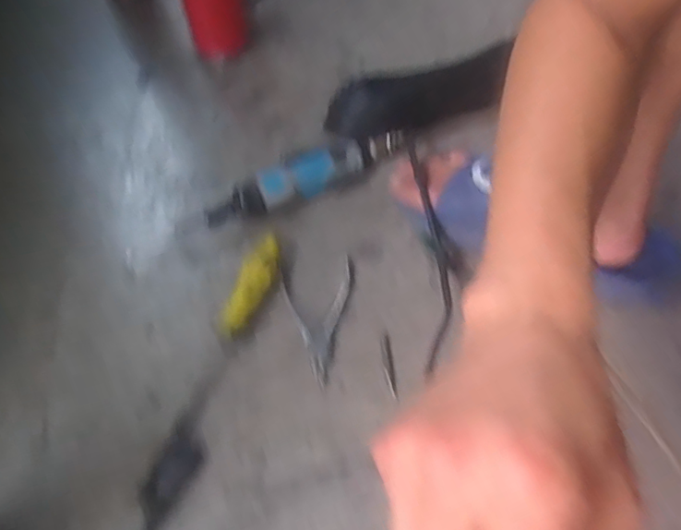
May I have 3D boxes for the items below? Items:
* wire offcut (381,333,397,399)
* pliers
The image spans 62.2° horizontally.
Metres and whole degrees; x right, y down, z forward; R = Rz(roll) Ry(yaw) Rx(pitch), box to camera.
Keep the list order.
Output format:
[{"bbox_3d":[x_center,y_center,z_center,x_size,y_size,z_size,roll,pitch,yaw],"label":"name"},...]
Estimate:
[{"bbox_3d":[0.043,0.088,0.504,0.008,0.004,0.060,-5,57,-2],"label":"wire offcut"},{"bbox_3d":[-0.017,0.050,0.533,0.073,0.011,0.128,-7,57,-3],"label":"pliers"}]

